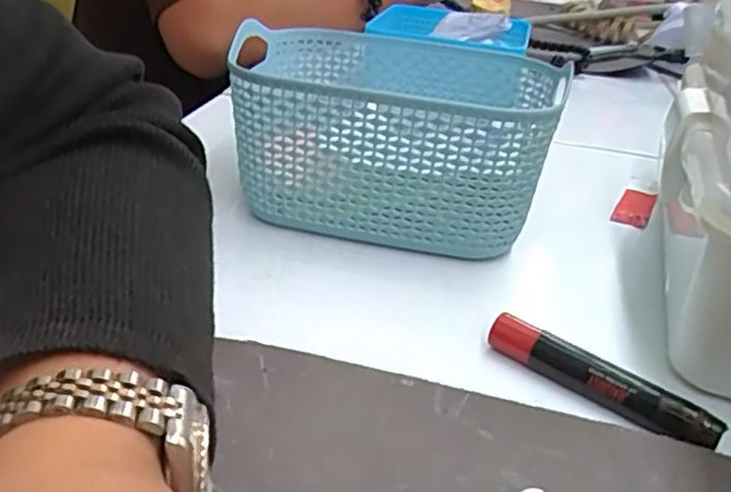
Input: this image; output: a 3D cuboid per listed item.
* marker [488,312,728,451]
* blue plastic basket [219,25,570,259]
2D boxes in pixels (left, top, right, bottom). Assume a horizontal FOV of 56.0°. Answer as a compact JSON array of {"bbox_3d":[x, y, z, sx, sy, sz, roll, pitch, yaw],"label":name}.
[{"bbox_3d":[0.087,0.050,0.260,0.088,0.013,0.013,25,33,31],"label":"marker"},{"bbox_3d":[0.014,-0.060,0.378,0.160,0.080,0.123,11,28,7],"label":"blue plastic basket"}]

